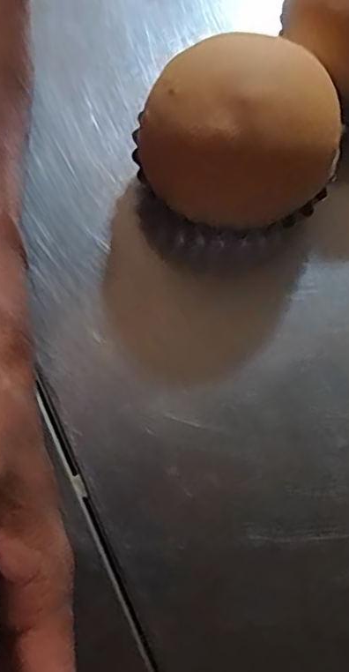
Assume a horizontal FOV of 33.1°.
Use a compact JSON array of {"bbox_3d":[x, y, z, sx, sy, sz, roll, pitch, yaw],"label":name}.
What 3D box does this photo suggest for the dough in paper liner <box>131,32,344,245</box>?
[{"bbox_3d":[0.030,-0.091,0.287,0.088,0.070,0.082,1,71,-2],"label":"dough in paper liner"}]

